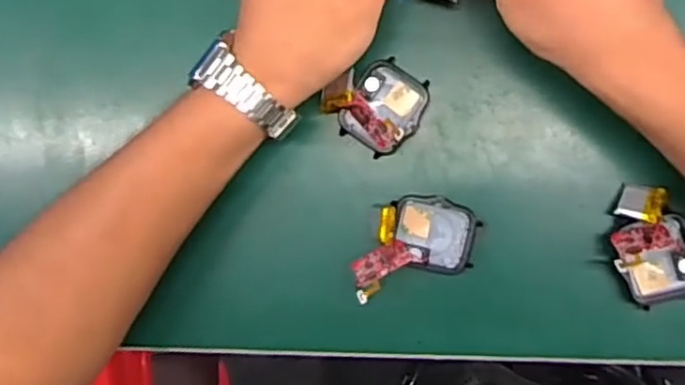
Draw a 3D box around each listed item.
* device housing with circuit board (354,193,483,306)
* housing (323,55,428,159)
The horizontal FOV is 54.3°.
[{"bbox_3d":[0.038,0.026,0.355,0.066,0.026,0.044,-11,90,8],"label":"device housing with circuit board"},{"bbox_3d":[0.018,-0.048,0.354,0.049,0.023,0.046,35,96,6],"label":"housing"}]

